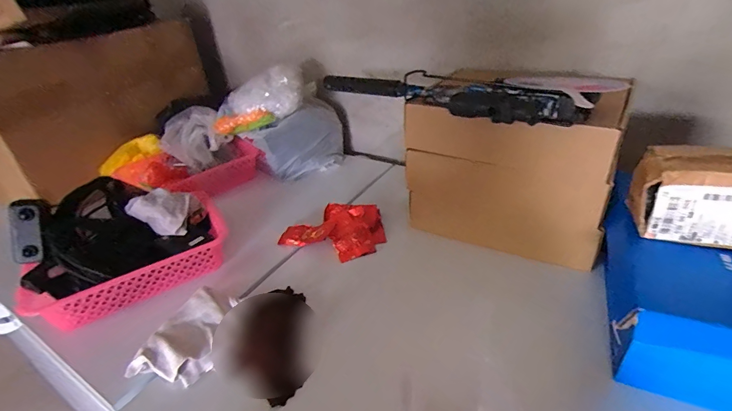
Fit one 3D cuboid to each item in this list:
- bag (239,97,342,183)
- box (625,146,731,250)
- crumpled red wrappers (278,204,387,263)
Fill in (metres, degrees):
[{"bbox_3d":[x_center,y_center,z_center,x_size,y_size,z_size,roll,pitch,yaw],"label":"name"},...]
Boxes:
[{"bbox_3d":[-0.163,-0.167,0.971,0.240,0.158,0.074,-22,36,-24],"label":"bag"},{"bbox_3d":[0.412,-0.010,0.452,0.153,0.103,0.065,12,36,25],"label":"box"},{"bbox_3d":[-0.068,0.048,0.746,0.202,0.032,0.132,1,33,11],"label":"crumpled red wrappers"}]

